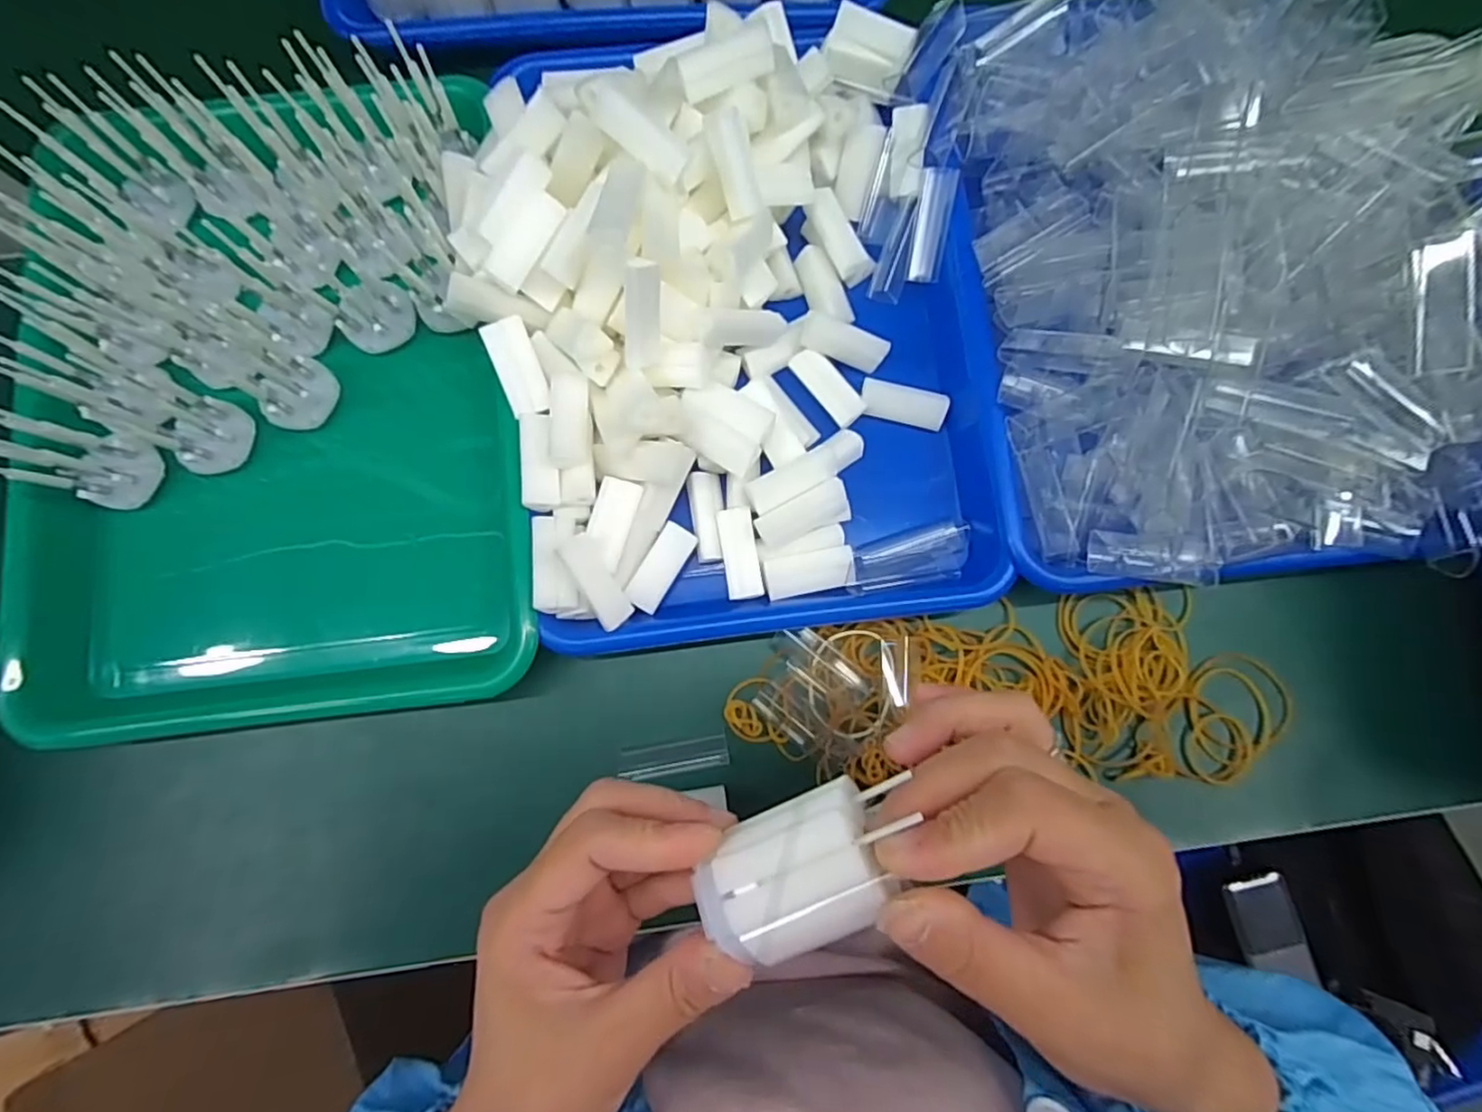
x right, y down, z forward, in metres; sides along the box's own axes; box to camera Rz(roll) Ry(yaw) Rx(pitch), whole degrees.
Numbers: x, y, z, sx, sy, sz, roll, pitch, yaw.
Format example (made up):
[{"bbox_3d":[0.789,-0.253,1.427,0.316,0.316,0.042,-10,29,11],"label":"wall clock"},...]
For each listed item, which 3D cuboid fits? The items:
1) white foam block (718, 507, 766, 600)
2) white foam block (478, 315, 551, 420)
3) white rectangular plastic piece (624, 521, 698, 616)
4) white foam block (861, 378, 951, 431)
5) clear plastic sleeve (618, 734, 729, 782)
[{"bbox_3d":[0.000,-0.001,0.326,0.018,0.005,0.045,-8,80,-2],"label":"white foam block"},{"bbox_3d":[-0.107,-0.091,0.314,0.021,0.005,0.044,-19,103,0],"label":"white foam block"},{"bbox_3d":[-0.040,0.005,0.324,0.017,0.009,0.045,30,81,4],"label":"white rectangular plastic piece"},{"bbox_3d":[0.087,-0.081,0.350,0.045,0.012,0.019,12,80,1],"label":"white foam block"},{"bbox_3d":[-0.033,0.100,0.325,0.052,0.007,0.015,-8,80,-2],"label":"clear plastic sleeve"}]

